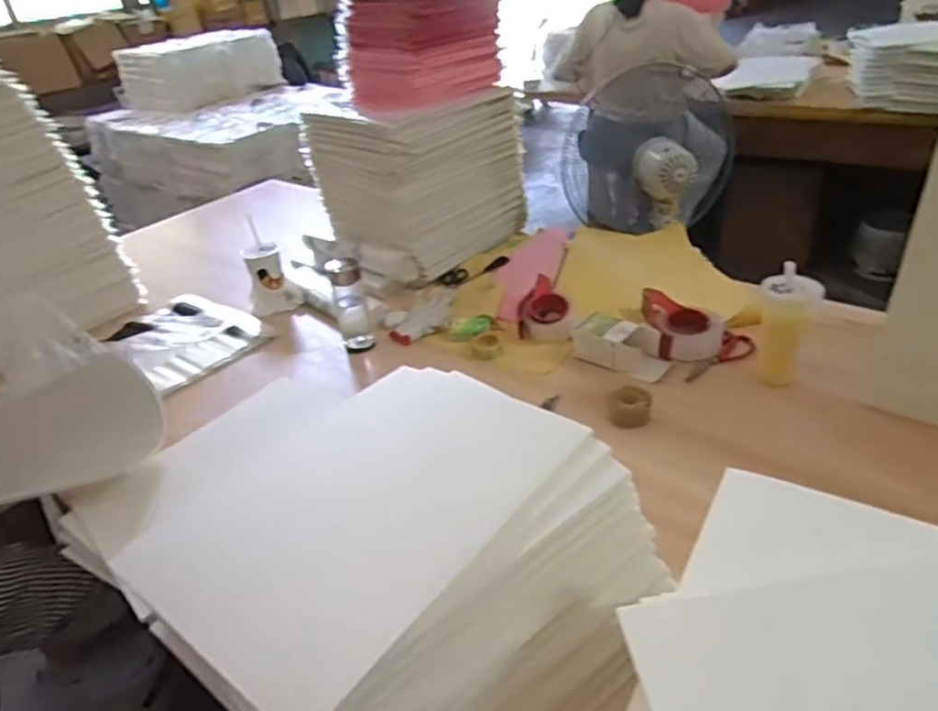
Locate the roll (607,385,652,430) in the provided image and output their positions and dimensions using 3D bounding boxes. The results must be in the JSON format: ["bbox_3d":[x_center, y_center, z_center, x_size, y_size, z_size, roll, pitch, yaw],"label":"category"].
[{"bbox_3d":[0.267,0.086,1.095,0.073,0.046,0.061,1,34,11],"label":"roll"}]

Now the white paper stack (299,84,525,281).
[{"bbox_3d":[-0.107,-0.424,1.552,0.262,0.342,0.434,24,44,38],"label":"white paper stack"}]

